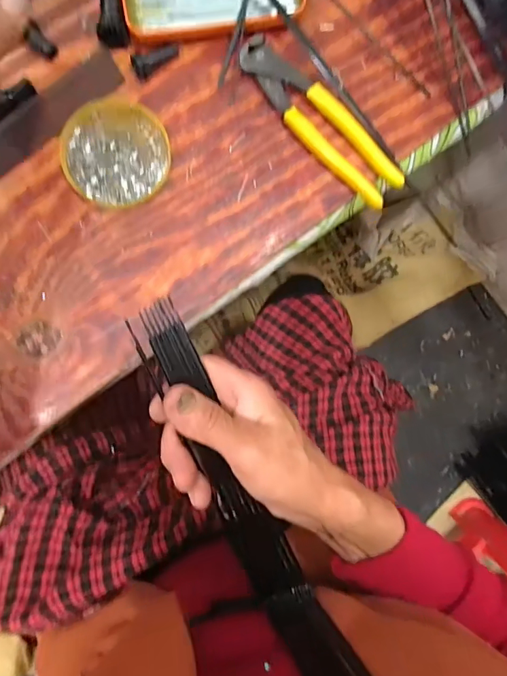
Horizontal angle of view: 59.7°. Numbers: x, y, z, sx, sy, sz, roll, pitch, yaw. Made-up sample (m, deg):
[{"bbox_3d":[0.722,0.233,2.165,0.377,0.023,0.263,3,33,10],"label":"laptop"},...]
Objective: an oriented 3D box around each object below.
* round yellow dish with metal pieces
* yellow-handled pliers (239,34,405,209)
[{"bbox_3d":[-0.109,-0.149,0.350,0.081,0.008,0.086,0,89,-7],"label":"round yellow dish with metal pieces"},{"bbox_3d":[0.054,-0.176,0.358,0.037,0.018,0.164,-43,94,-6],"label":"yellow-handled pliers"}]

